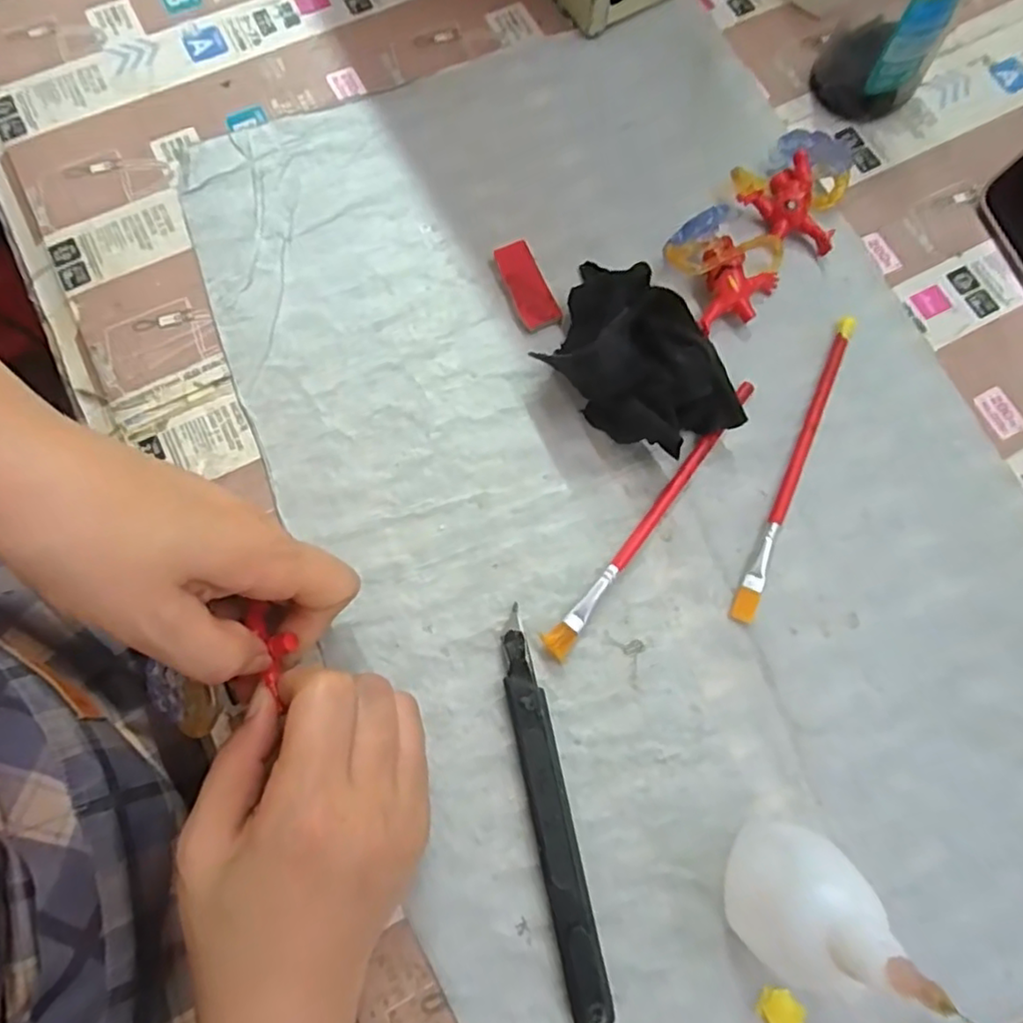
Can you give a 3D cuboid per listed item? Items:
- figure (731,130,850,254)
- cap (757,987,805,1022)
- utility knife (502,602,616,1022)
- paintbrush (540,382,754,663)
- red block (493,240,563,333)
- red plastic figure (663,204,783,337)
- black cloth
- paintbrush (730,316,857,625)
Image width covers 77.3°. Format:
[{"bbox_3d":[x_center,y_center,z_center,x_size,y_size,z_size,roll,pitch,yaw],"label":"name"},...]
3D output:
[{"bbox_3d":[0.137,-0.159,0.313,0.053,0.023,0.046,21,76,5],"label":"figure"},{"bbox_3d":[0.097,0.181,0.232,0.015,0.005,0.017,-29,77,-8],"label":"cap"},{"bbox_3d":[0.015,0.112,0.244,0.014,0.010,0.143,-11,76,-4],"label":"utility knife"},{"bbox_3d":[0.063,0.001,0.276,0.011,0.007,0.151,38,78,8],"label":"paintbrush"},{"bbox_3d":[0.007,-0.107,0.304,0.018,0.007,0.046,-21,76,-6],"label":"red block"},{"bbox_3d":[0.103,-0.115,0.297,0.052,0.028,0.045,-28,77,-8],"label":"red plastic figure"},{"bbox_3d":[0.050,-0.070,0.279,0.069,0.038,0.100,-26,77,-7],"label":"black cloth"},{"bbox_3d":[0.127,-0.022,0.285,0.009,0.005,0.153,24,76,5],"label":"paintbrush"}]

